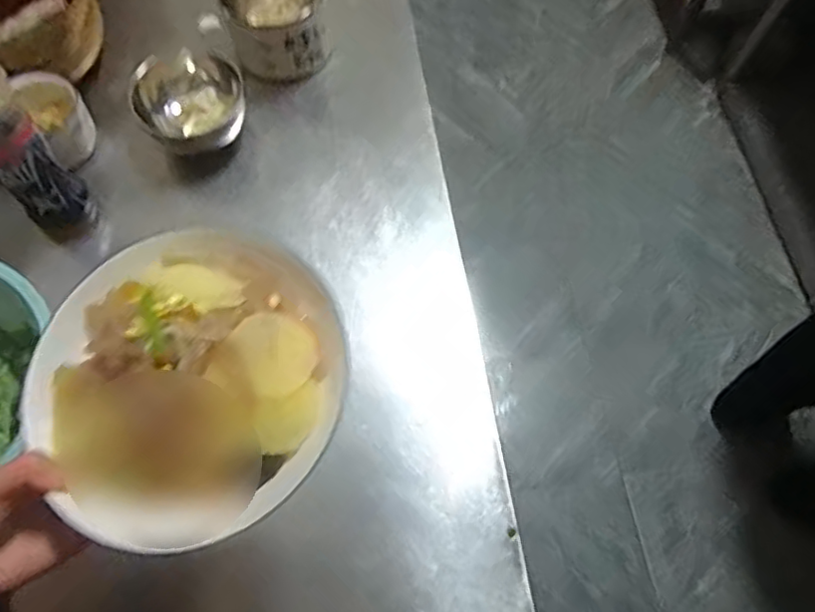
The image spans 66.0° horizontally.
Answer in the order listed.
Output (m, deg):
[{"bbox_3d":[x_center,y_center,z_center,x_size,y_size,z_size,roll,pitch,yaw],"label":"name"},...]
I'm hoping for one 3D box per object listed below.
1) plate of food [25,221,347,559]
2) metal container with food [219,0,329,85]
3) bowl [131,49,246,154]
[{"bbox_3d":[-0.139,0.039,0.386,0.190,0.057,0.202,0,67,0],"label":"plate of food"},{"bbox_3d":[-0.164,-0.371,0.793,0.122,0.102,0.128,-17,68,-9],"label":"metal container with food"},{"bbox_3d":[-0.254,-0.236,0.751,0.118,0.082,0.124,0,66,-1],"label":"bowl"}]

